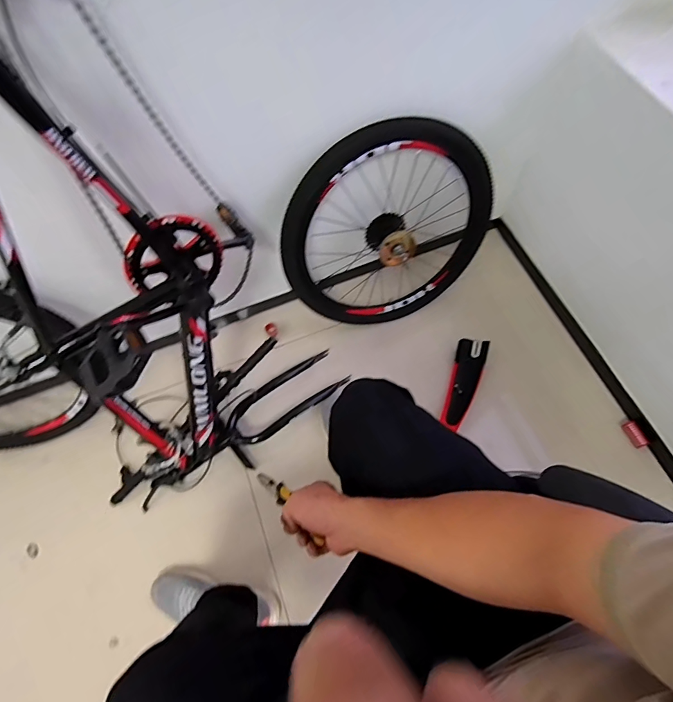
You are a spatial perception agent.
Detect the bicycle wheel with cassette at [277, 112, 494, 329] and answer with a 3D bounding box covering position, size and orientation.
[{"bbox_3d":[0.124,-0.301,1.021,0.541,0.527,0.145,-18,52,-7],"label":"bicycle wheel with cassette"}]

